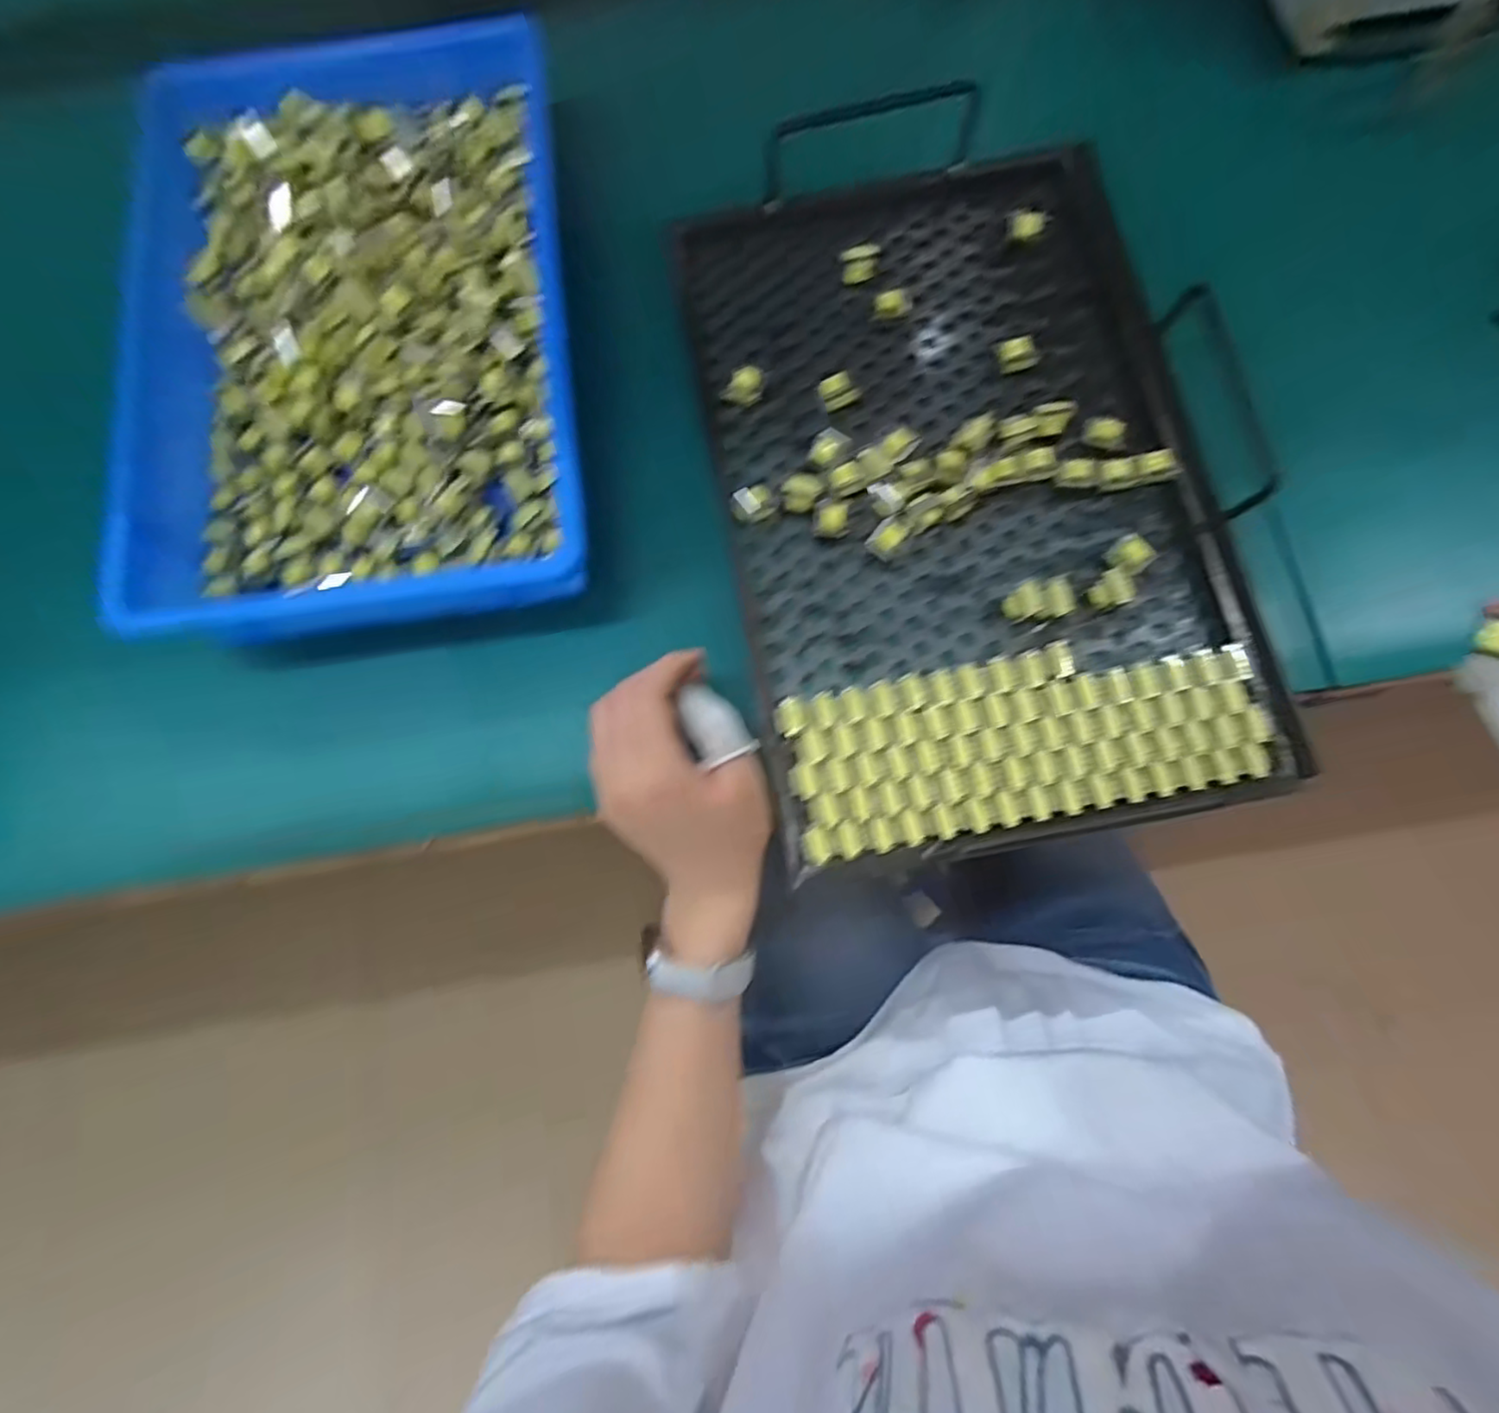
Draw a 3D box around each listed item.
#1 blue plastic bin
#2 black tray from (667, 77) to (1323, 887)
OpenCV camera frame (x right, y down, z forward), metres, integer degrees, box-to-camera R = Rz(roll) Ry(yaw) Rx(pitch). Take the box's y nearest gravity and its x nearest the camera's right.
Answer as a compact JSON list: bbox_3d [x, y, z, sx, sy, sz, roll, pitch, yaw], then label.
[{"bbox_3d":[-0.228,-0.224,0.388,0.243,0.046,0.367,-7,79,0],"label":"blue plastic bin"},{"bbox_3d":[0.123,-0.138,0.389,0.279,0.028,0.423,-11,79,-1],"label":"black tray"}]

